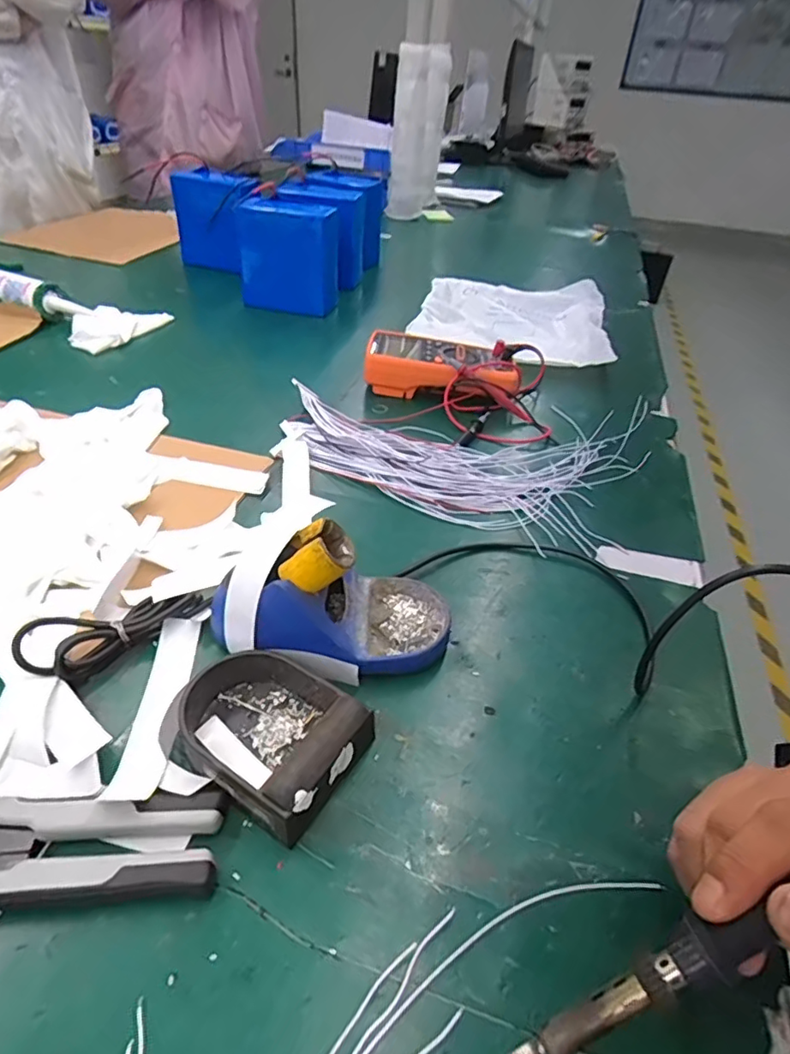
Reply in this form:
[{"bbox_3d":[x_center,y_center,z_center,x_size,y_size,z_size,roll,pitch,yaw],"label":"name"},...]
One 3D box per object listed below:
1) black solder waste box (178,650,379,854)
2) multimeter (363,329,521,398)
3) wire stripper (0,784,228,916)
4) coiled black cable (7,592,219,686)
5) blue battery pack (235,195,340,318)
[{"bbox_3d":[-0.075,0.114,0.317,0.105,0.037,0.078,24,44,22],"label":"black solder waste box"},{"bbox_3d":[0.056,-0.195,0.688,0.190,0.048,0.089,15,41,12],"label":"multimeter"},{"bbox_3d":[-0.186,0.159,0.271,0.196,0.022,0.051,0,40,-6],"label":"wire stripper"},{"bbox_3d":[-0.186,0.065,0.374,0.114,0.030,0.040,-30,51,-34],"label":"coiled black cable"},{"bbox_3d":[-0.166,-0.420,0.869,0.150,0.142,0.074,4,40,0],"label":"blue battery pack"}]

